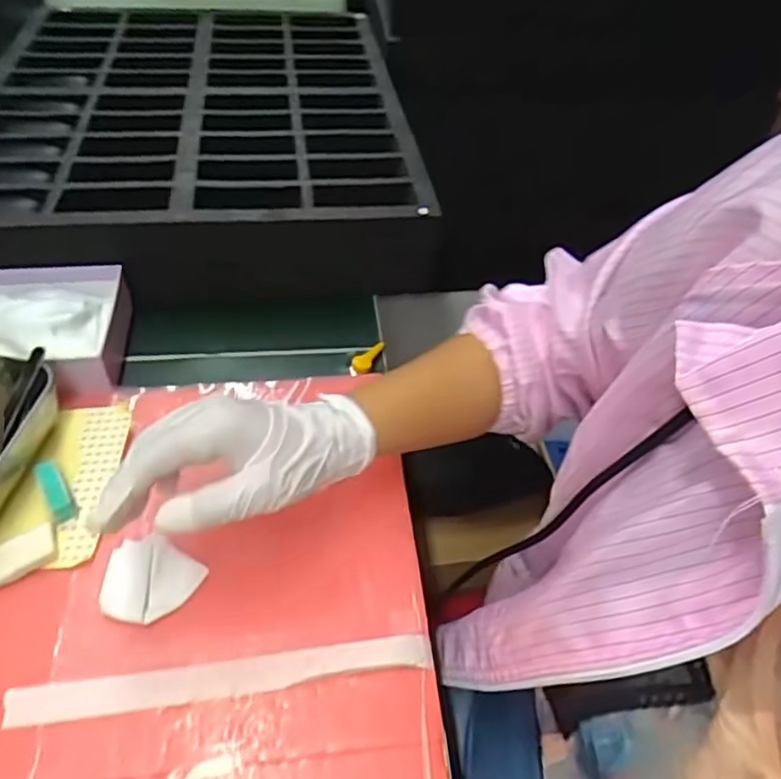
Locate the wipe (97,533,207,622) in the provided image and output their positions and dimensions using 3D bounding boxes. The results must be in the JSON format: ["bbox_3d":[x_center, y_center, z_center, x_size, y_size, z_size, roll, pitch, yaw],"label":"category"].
[{"bbox_3d":[-0.142,0.111,0.377,0.053,0.009,0.048,22,49,17],"label":"wipe"}]

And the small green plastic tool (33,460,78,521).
[{"bbox_3d":[-0.210,0.063,0.405,0.014,0.007,0.041,-24,71,-27],"label":"small green plastic tool"}]

